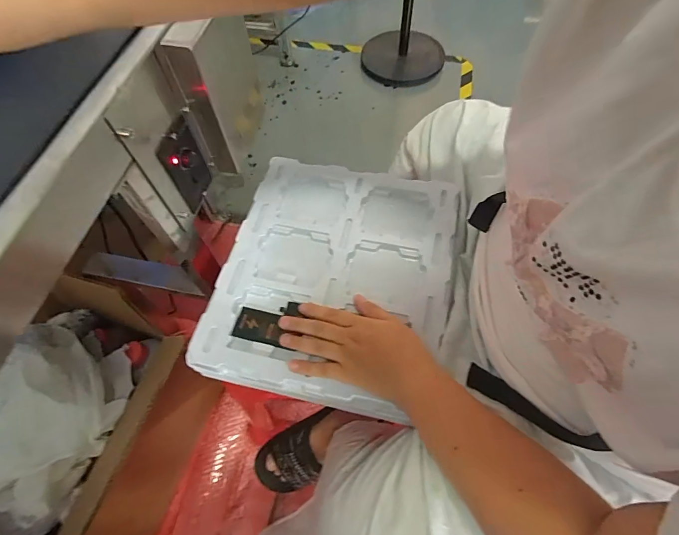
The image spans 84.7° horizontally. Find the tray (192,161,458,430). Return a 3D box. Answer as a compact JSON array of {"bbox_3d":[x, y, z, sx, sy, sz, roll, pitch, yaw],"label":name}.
[{"bbox_3d":[-0.003,0.004,0.475,0.271,0.031,0.316,10,63,8],"label":"tray"}]

